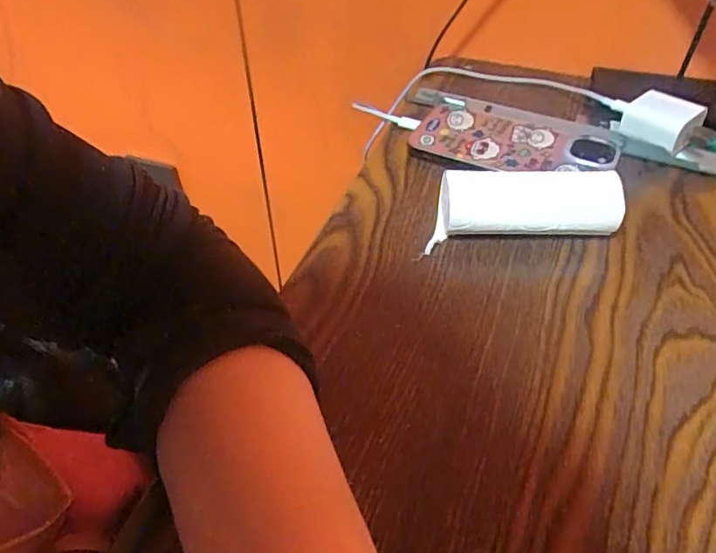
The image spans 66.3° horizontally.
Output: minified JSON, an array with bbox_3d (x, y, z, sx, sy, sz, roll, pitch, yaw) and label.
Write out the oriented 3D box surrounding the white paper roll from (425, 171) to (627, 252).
[{"bbox_3d":[0.100,-0.041,0.333,0.107,0.044,0.034,-1,47,1],"label":"white paper roll"}]

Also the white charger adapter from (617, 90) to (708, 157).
[{"bbox_3d":[0.217,-0.112,0.394,0.048,0.039,0.024,27,53,24],"label":"white charger adapter"}]

